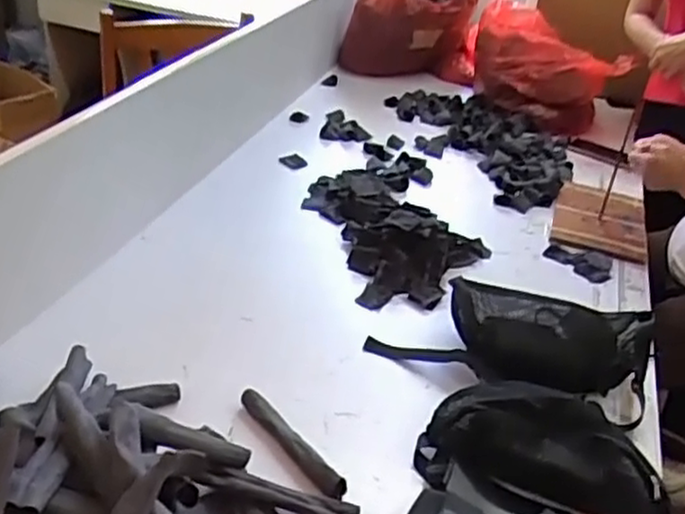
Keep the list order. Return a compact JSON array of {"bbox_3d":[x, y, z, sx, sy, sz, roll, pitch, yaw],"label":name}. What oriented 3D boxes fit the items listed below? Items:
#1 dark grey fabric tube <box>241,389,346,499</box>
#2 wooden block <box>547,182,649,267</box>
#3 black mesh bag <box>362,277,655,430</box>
[{"bbox_3d":[-0.064,0.222,0.862,0.029,0.024,0.192,-20,42,-37],"label":"dark grey fabric tube"},{"bbox_3d":[0.519,-0.078,1.443,0.177,0.031,0.257,15,33,11],"label":"wooden block"},{"bbox_3d":[0.243,0.118,1.039,0.382,0.081,0.179,16,33,12],"label":"black mesh bag"}]

